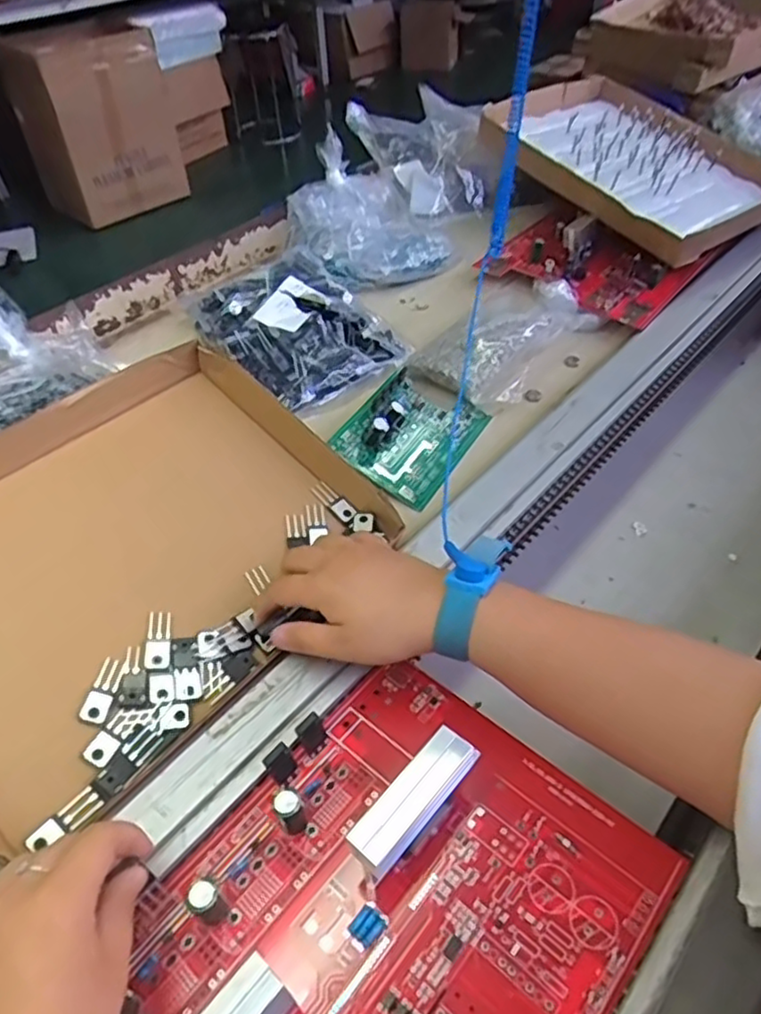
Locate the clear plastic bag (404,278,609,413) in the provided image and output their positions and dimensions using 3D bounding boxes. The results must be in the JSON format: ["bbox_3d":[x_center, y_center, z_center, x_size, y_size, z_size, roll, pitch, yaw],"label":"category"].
[{"bbox_3d":[0.126,-0.161,0.656,0.096,0.039,0.203,31,56,32],"label":"clear plastic bag"}]

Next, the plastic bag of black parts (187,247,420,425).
[{"bbox_3d":[-0.085,-0.181,0.669,0.146,0.049,0.207,-35,67,-19],"label":"plastic bag of black parts"}]

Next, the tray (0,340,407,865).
[{"bbox_3d":[-0.170,0.032,0.460,0.234,0.045,0.313,45,59,8],"label":"tray"}]

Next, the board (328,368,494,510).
[{"bbox_3d":[0.028,-0.068,0.574,0.095,0.033,0.124,34,56,6],"label":"board"}]

